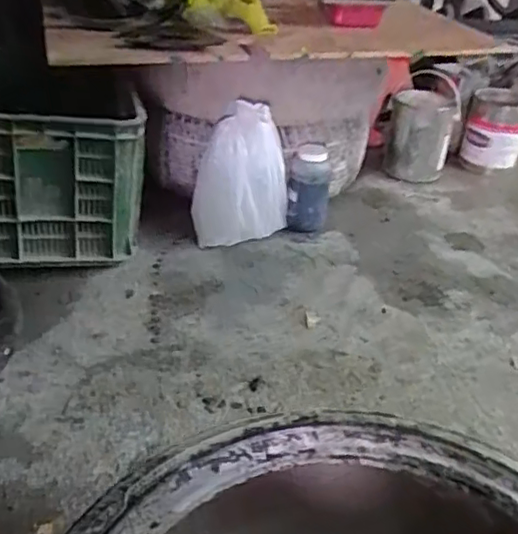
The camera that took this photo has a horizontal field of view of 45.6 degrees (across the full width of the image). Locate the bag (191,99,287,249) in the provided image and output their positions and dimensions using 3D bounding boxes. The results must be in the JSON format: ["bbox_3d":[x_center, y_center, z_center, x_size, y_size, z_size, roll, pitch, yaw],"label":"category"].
[{"bbox_3d":[-0.045,-0.188,1.329,0.198,0.312,0.113,10,35,9],"label":"bag"}]

